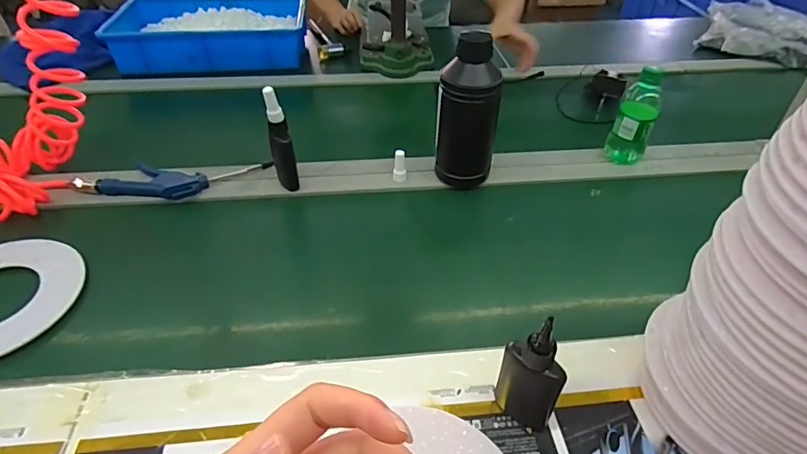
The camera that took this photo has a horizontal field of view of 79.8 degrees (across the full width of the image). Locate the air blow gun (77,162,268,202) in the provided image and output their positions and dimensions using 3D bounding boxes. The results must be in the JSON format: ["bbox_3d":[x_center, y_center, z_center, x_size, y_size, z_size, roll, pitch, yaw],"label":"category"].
[{"bbox_3d":[-0.343,-0.067,0.727,0.282,0.026,0.079,-12,43,-14],"label":"air blow gun"}]

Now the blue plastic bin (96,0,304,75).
[{"bbox_3d":[-0.430,-0.440,1.094,0.411,0.080,0.288,-11,43,-14],"label":"blue plastic bin"}]

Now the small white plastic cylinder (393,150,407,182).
[{"bbox_3d":[-0.005,-0.093,0.754,0.021,0.050,0.025,2,41,1],"label":"small white plastic cylinder"}]

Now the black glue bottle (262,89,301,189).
[{"bbox_3d":[-0.173,-0.119,0.693,0.033,0.165,0.027,-8,42,-10],"label":"black glue bottle"}]

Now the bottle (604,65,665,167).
[{"bbox_3d":[0.370,-0.172,0.764,0.060,0.148,0.051,23,46,23],"label":"bottle"}]

